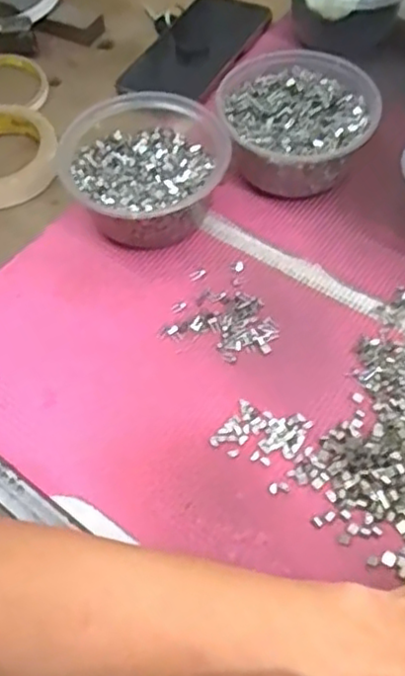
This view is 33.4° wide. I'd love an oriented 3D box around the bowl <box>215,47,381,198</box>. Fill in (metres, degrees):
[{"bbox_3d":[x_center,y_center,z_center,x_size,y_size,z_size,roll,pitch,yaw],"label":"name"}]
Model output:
[{"bbox_3d":[0.070,-0.161,0.505,0.109,0.054,0.112,-1,57,1],"label":"bowl"}]

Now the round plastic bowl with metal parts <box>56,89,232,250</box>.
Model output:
[{"bbox_3d":[-0.038,-0.119,0.485,0.115,0.053,0.121,-1,57,1],"label":"round plastic bowl with metal parts"}]

